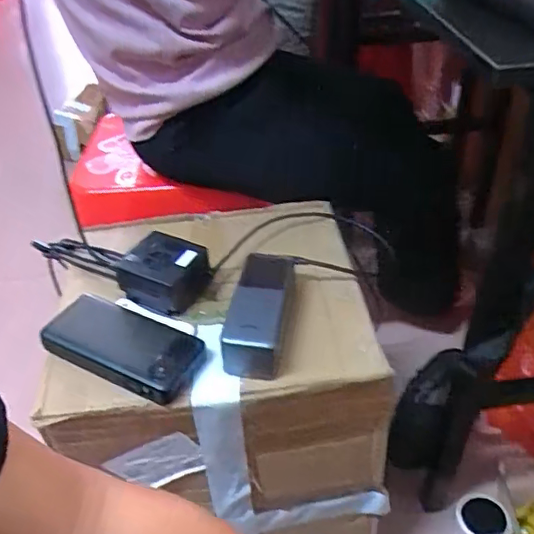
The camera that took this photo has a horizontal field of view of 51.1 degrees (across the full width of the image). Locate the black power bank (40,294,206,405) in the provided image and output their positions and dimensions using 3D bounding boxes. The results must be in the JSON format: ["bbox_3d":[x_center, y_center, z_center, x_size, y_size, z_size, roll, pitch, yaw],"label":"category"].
[{"bbox_3d":[-0.139,0.075,0.550,0.153,0.028,0.073,15,44,23],"label":"black power bank"}]

